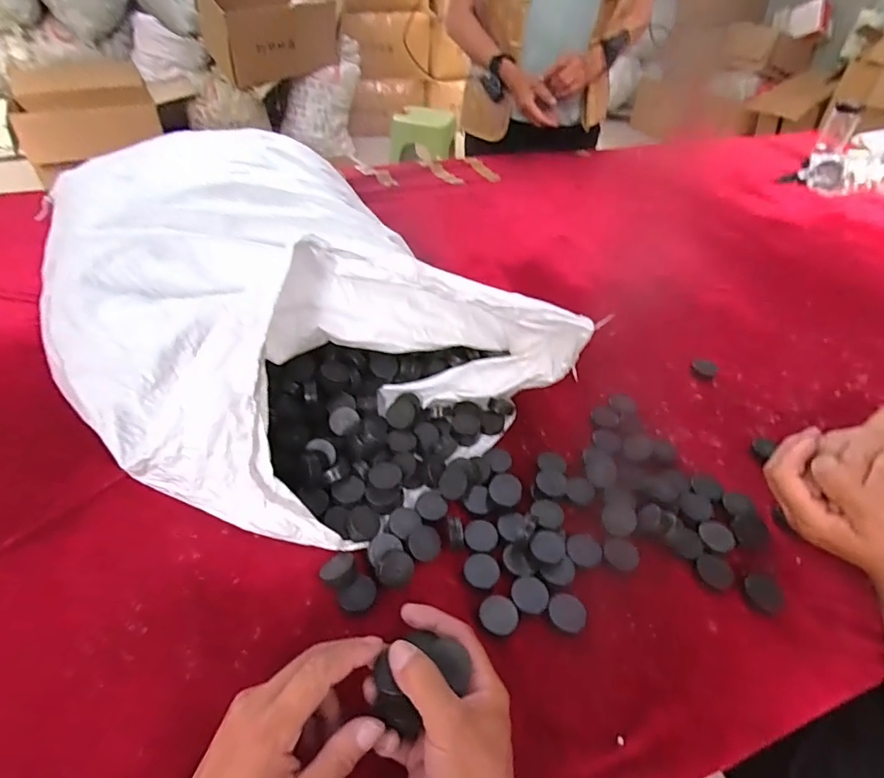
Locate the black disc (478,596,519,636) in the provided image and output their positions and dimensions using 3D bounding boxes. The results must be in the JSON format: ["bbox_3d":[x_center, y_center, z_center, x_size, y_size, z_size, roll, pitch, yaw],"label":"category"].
[{"bbox_3d":[0.049,0.193,0.423,0.031,0.006,0.031,13,42,12],"label":"black disc"}]

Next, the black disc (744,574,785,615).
[{"bbox_3d":[0.291,0.184,0.447,0.034,0.006,0.034,1,41,-1],"label":"black disc"}]

